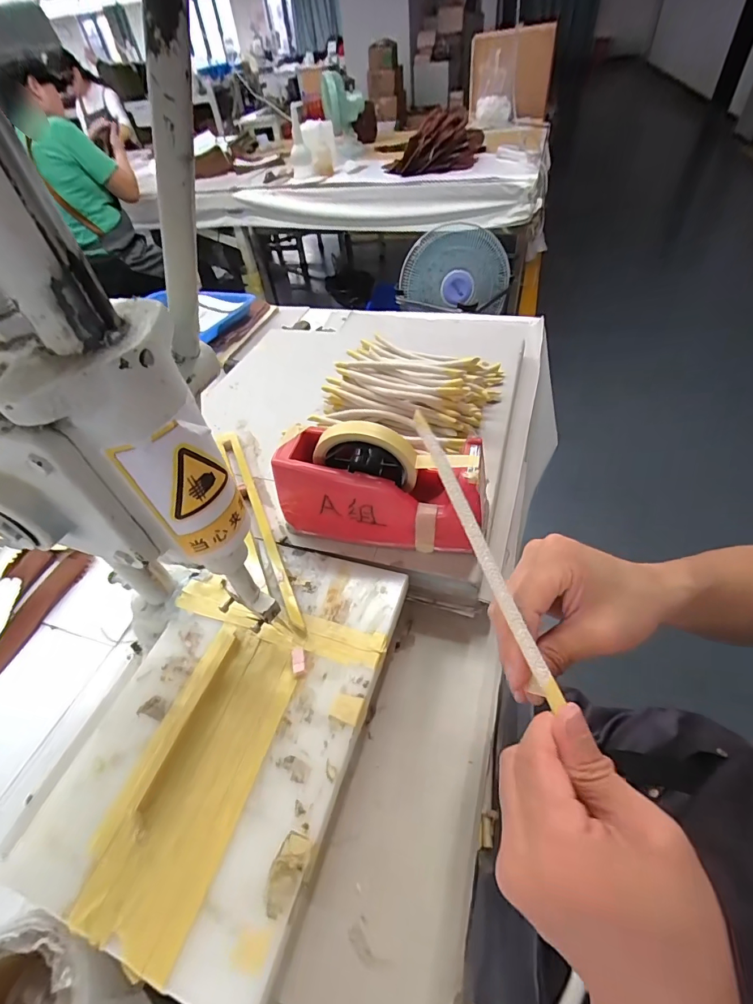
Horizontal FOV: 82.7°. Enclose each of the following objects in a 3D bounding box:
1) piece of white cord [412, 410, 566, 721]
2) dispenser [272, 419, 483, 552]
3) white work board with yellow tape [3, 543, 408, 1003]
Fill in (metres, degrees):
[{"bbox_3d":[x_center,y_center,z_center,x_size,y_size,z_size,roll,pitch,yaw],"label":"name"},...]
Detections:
[{"bbox_3d":[0.063,0.024,0.264,0.012,0.009,0.190,-19,70,-11],"label":"piece of white cord"},{"bbox_3d":[0.004,-0.016,0.412,0.195,0.123,0.071,8,49,14],"label":"dispenser"},{"bbox_3d":[-0.111,0.159,0.344,0.199,0.014,0.293,11,49,17],"label":"white work board with yellow tape"}]

